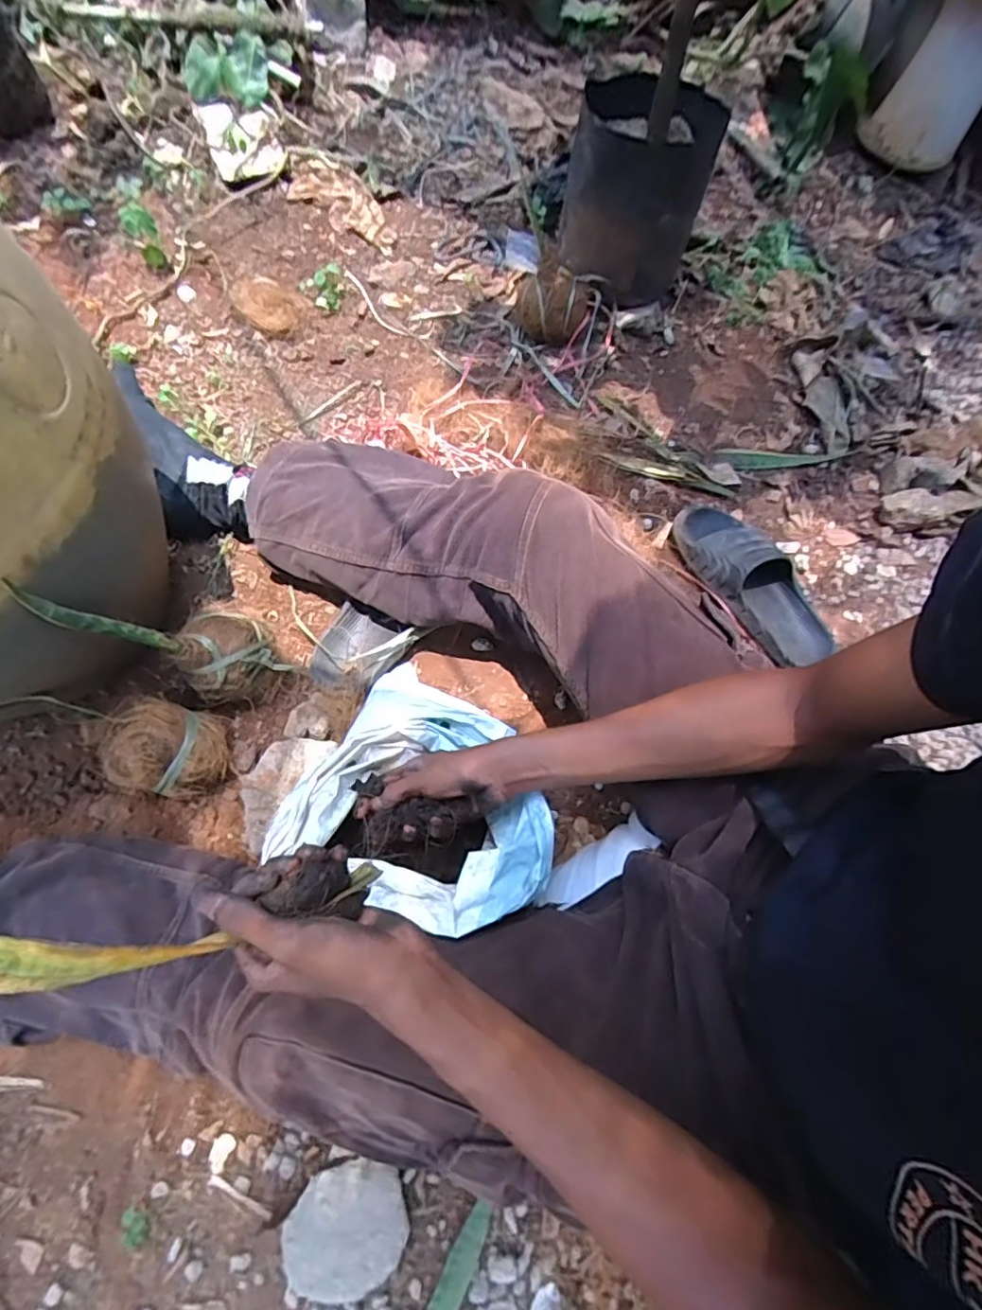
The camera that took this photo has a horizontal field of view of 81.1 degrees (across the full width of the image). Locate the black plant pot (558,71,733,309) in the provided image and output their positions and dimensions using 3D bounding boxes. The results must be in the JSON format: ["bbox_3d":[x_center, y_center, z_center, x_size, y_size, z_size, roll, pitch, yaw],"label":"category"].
[{"bbox_3d":[0.239,-0.761,0.959,0.218,0.212,0.245,17,66,1],"label":"black plant pot"}]

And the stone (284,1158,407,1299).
[{"bbox_3d":[-0.129,0.516,0.517,0.105,0.044,0.096,2,67,-5],"label":"stone"}]

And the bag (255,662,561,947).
[{"bbox_3d":[-0.055,0.137,0.589,0.243,0.135,0.231,23,69,6],"label":"bag"}]

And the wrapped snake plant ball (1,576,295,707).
[{"bbox_3d":[-0.330,-0.025,0.568,0.077,0.266,0.084,-7,72,21],"label":"wrapped snake plant ball"}]

